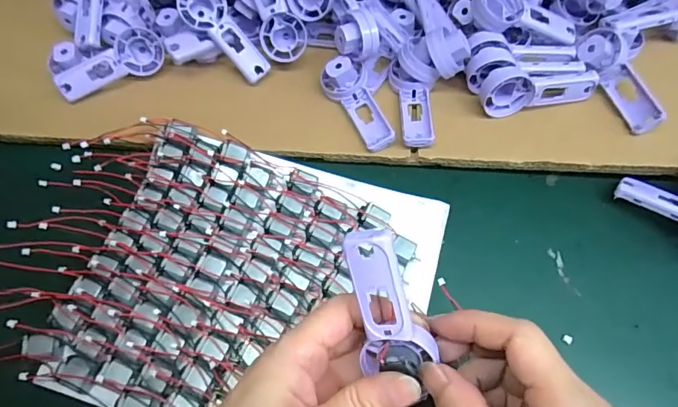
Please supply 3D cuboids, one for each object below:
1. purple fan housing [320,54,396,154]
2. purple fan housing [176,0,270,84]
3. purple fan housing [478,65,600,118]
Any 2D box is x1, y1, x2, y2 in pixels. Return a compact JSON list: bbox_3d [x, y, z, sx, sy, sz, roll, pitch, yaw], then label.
[{"bbox_3d":[0.019,-0.083,0.378,0.034,0.027,0.085,-28,64,-12],"label":"purple fan housing"},{"bbox_3d":[-0.100,-0.147,0.398,0.038,0.019,0.096,-41,95,-17],"label":"purple fan housing"},{"bbox_3d":[0.159,-0.091,0.367,0.094,0.032,0.024,-4,62,1],"label":"purple fan housing"}]

